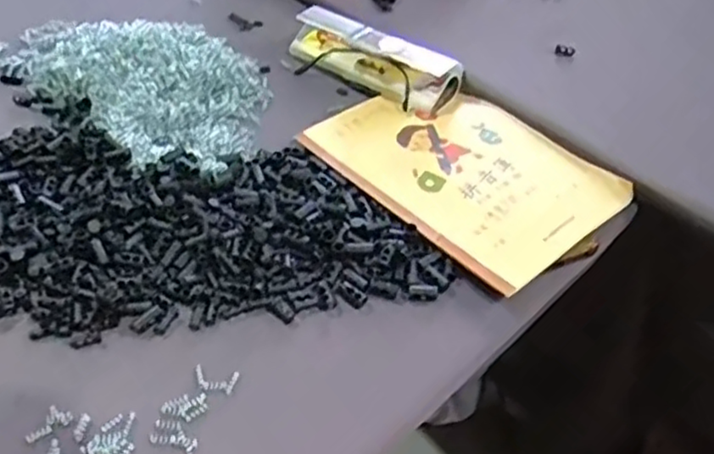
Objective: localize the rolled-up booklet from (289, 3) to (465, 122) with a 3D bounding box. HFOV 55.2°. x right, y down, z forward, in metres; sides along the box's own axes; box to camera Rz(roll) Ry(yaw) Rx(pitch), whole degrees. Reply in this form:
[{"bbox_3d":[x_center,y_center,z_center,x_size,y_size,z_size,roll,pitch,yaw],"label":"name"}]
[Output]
[{"bbox_3d":[0.011,-0.144,0.573,0.155,0.027,0.044,32,54,24],"label":"rolled-up booklet"}]

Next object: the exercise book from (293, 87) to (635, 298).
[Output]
[{"bbox_3d":[0.078,-0.046,0.504,0.143,0.012,0.202,-33,56,-28],"label":"exercise book"}]

